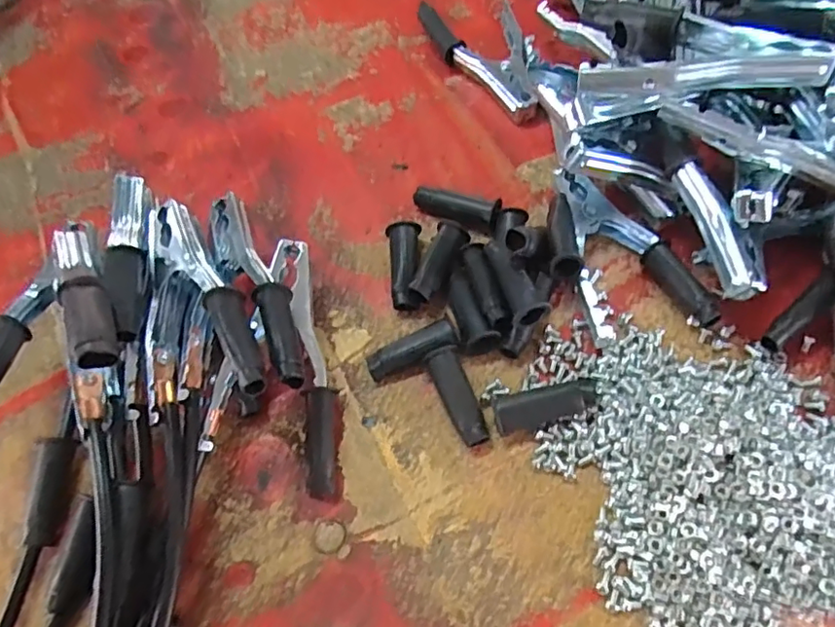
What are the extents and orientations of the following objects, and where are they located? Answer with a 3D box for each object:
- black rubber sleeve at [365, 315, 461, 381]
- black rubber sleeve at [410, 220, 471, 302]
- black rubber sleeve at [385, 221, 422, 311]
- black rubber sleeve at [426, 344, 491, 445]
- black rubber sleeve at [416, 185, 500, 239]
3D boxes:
[{"bbox_3d":[-0.003,0.024,0.373,0.061,0.018,0.022,-25,64,-9],"label":"black rubber sleeve"},{"bbox_3d":[0.015,-0.036,0.398,0.020,0.023,0.065,21,66,14],"label":"black rubber sleeve"},{"bbox_3d":[-0.009,-0.033,0.400,0.022,0.017,0.063,-2,62,3],"label":"black rubber sleeve"},{"bbox_3d":[0.025,0.052,0.356,0.019,0.020,0.060,-19,63,-6],"label":"black rubber sleeve"},{"bbox_3d":[0.029,-0.074,0.416,0.063,0.018,0.022,22,66,14],"label":"black rubber sleeve"}]

